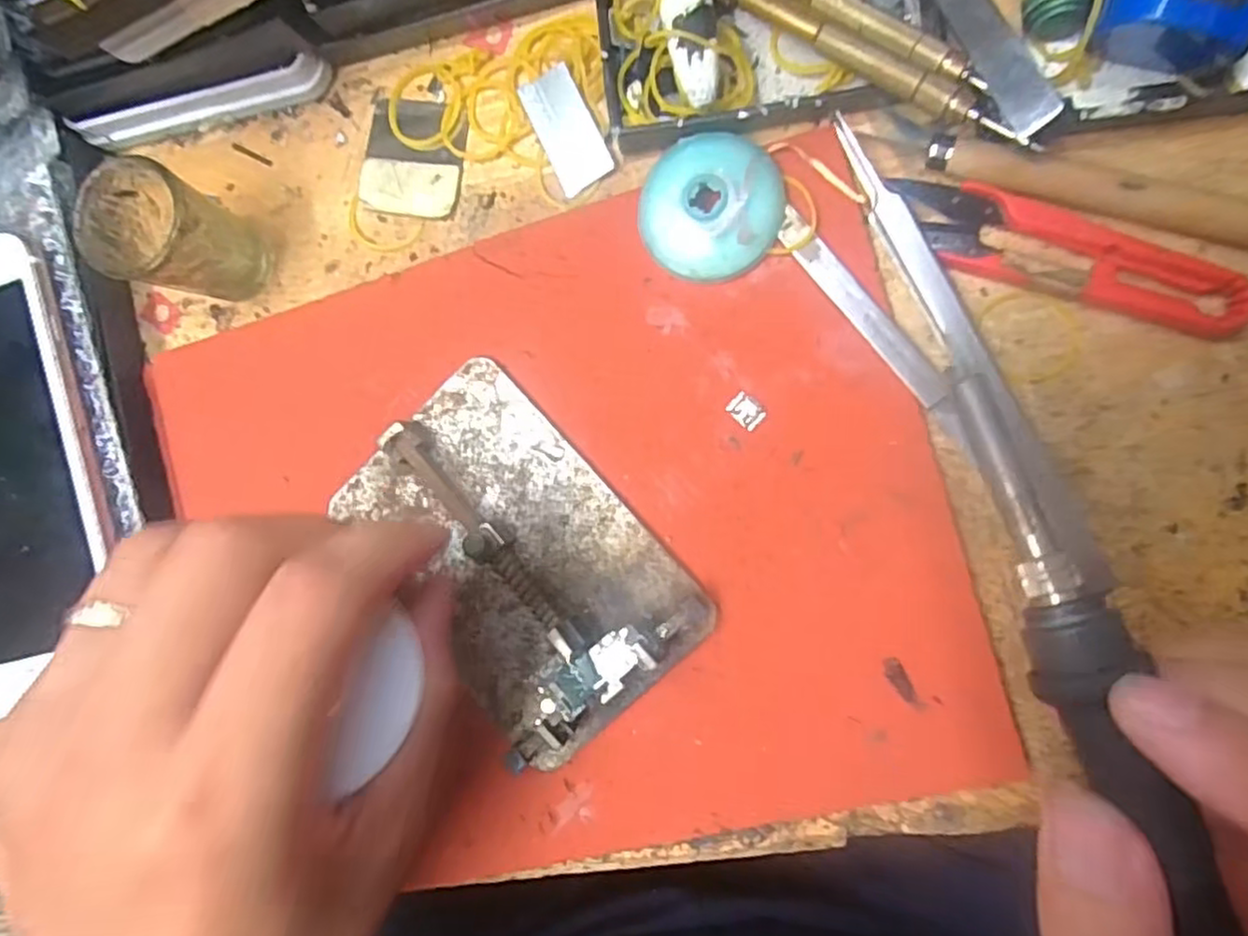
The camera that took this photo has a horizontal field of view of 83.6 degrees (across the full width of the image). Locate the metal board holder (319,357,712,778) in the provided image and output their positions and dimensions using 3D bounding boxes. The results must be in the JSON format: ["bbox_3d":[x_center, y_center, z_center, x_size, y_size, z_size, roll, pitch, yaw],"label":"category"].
[{"bbox_3d":[-0.036,0.031,0.223,0.079,0.019,0.115,-44,83,7],"label":"metal board holder"}]

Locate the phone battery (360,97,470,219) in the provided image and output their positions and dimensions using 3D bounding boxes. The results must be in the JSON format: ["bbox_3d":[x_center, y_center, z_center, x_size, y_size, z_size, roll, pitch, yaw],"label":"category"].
[{"bbox_3d":[-0.073,-0.107,0.240,0.036,0.004,0.038,10,91,10],"label":"phone battery"}]

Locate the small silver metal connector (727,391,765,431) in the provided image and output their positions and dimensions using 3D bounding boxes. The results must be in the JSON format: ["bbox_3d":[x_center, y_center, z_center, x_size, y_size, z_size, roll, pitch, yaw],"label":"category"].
[{"bbox_3d":[0.038,-0.018,0.217,0.011,0.004,0.009,43,96,8],"label":"small silver metal connector"}]

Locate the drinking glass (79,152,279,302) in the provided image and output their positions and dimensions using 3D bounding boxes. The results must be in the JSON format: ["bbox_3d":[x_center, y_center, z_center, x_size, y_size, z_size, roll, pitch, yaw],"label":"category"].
[{"bbox_3d":[-0.145,-0.075,0.230,0.034,0.048,0.034,17,92,10],"label":"drinking glass"}]

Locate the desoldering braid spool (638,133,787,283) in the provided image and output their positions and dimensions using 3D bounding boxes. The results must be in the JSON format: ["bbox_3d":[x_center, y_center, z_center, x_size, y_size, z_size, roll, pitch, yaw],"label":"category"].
[{"bbox_3d":[0.026,-0.080,0.214,0.043,0.013,0.042,0,89,10],"label":"desoldering braid spool"}]

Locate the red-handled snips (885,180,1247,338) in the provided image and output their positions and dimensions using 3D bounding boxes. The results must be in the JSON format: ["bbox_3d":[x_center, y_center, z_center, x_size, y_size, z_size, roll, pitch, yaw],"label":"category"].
[{"bbox_3d":[0.126,-0.061,0.201,0.097,0.009,0.023,26,94,9],"label":"red-handled snips"}]

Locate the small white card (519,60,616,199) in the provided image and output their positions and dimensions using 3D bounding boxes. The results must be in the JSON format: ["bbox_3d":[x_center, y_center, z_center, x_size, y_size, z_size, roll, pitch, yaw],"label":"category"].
[{"bbox_3d":[-0.019,-0.111,0.230,0.019,0.004,0.038,-24,95,20],"label":"small white card"}]

